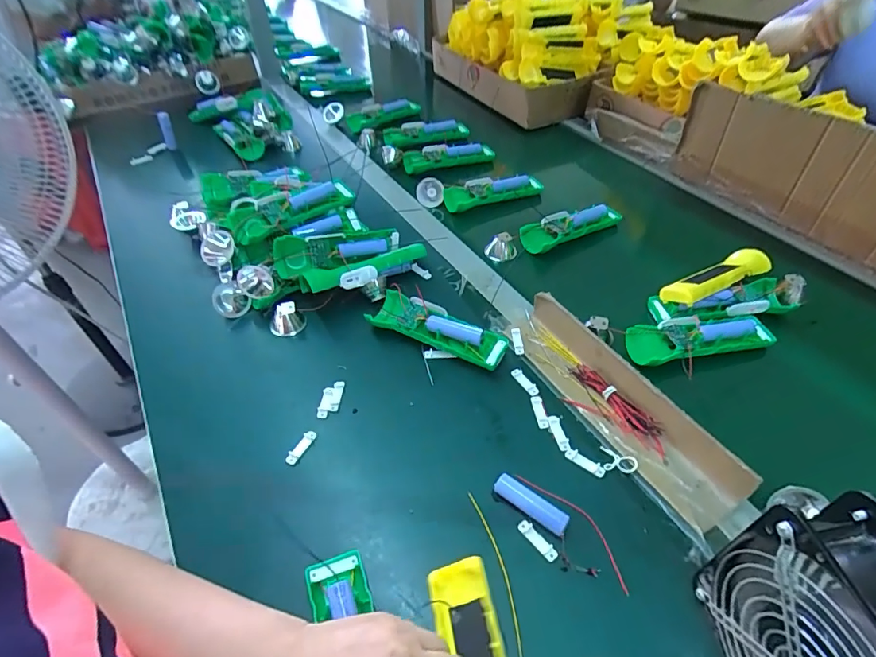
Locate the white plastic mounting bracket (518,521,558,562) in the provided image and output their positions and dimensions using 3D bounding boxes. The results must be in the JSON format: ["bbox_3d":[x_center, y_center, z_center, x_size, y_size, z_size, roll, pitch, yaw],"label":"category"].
[{"bbox_3d":[0.083,0.175,0.391,0.010,0.005,0.038,-34,53,-26],"label":"white plastic mounting bracket"}]

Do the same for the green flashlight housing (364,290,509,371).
[{"bbox_3d":[-0.002,0.000,0.539,0.165,0.037,0.052,19,50,21],"label":"green flashlight housing"}]

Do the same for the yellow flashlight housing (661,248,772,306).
[{"bbox_3d":[0.347,-0.067,0.589,0.161,0.024,0.043,-24,49,-18],"label":"yellow flashlight housing"}]

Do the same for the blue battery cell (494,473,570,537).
[{"bbox_3d":[0.080,0.149,0.403,0.065,0.017,0.018,29,54,28],"label":"blue battery cell"}]

